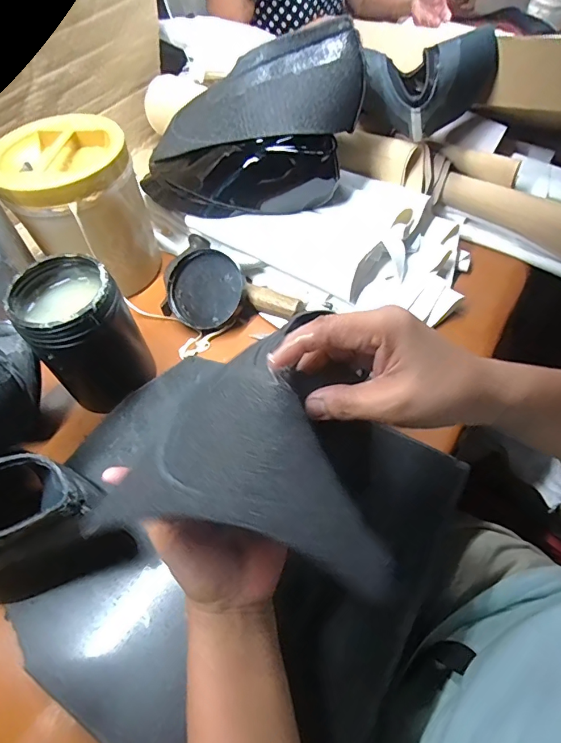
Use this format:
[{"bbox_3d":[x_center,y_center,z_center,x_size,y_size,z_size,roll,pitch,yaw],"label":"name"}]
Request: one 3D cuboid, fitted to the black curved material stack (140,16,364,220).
[{"bbox_3d":[-0.046,-0.269,0.498,0.261,0.156,0.107,9,57,10],"label":"black curved material stack"}]

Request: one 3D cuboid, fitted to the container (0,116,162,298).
[{"bbox_3d":[-0.230,-0.187,0.519,0.137,0.151,0.137,-22,57,-12],"label":"container"}]

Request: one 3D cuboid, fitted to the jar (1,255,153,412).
[{"bbox_3d":[-0.192,-0.037,0.439,0.087,0.133,0.088,-2,56,2],"label":"jar"}]

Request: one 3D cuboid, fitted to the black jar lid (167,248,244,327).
[{"bbox_3d":[-0.090,-0.099,0.525,0.088,0.013,0.091,0,91,16],"label":"black jar lid"}]

